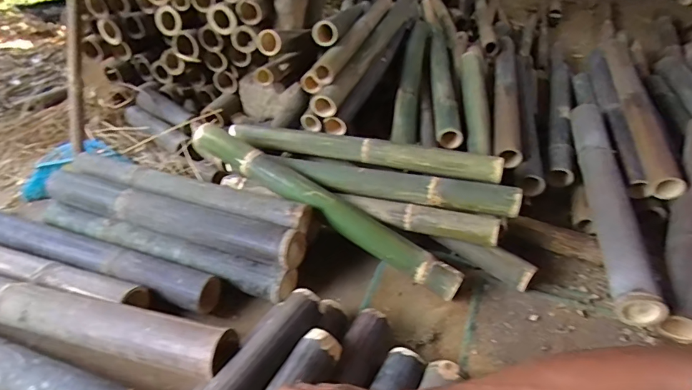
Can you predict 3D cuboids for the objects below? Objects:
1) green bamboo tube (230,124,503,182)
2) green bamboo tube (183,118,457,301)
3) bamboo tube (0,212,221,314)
[{"bbox_3d":[0.021,-0.112,0.986,0.665,0.056,0.056,14,40,19],"label":"green bamboo tube"},{"bbox_3d":[-0.065,0.015,0.900,0.676,0.063,0.069,31,46,16],"label":"green bamboo tube"},{"bbox_3d":[-0.594,0.119,0.898,0.719,0.072,0.077,12,40,17],"label":"bamboo tube"}]

